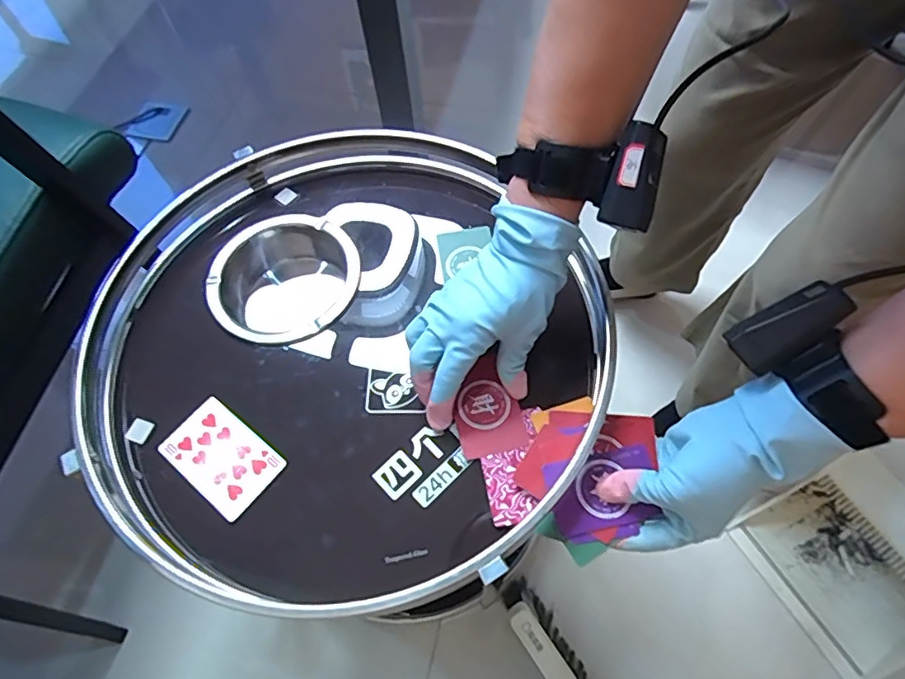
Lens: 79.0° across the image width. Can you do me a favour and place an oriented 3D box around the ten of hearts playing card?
[{"bbox_3d":[-0.188,0.095,0.447,0.093,0.005,0.061,35,71,17],"label":"ten of hearts playing card"}]

